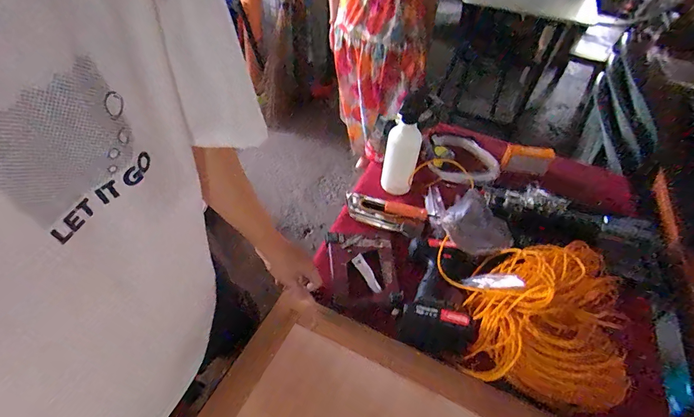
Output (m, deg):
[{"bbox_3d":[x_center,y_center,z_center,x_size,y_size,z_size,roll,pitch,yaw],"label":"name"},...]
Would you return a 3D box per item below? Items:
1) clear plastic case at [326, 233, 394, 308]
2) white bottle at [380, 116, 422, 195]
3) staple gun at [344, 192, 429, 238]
[{"bbox_3d":[0.028,0.105,0.678,0.117,0.017,0.161,-4,49,-7],"label":"clear plastic case"},{"bbox_3d":[0.114,-0.102,0.784,0.066,0.182,0.052,5,48,1],"label":"white bottle"},{"bbox_3d":[0.078,0.010,0.755,0.165,0.032,0.067,23,51,17],"label":"staple gun"}]

